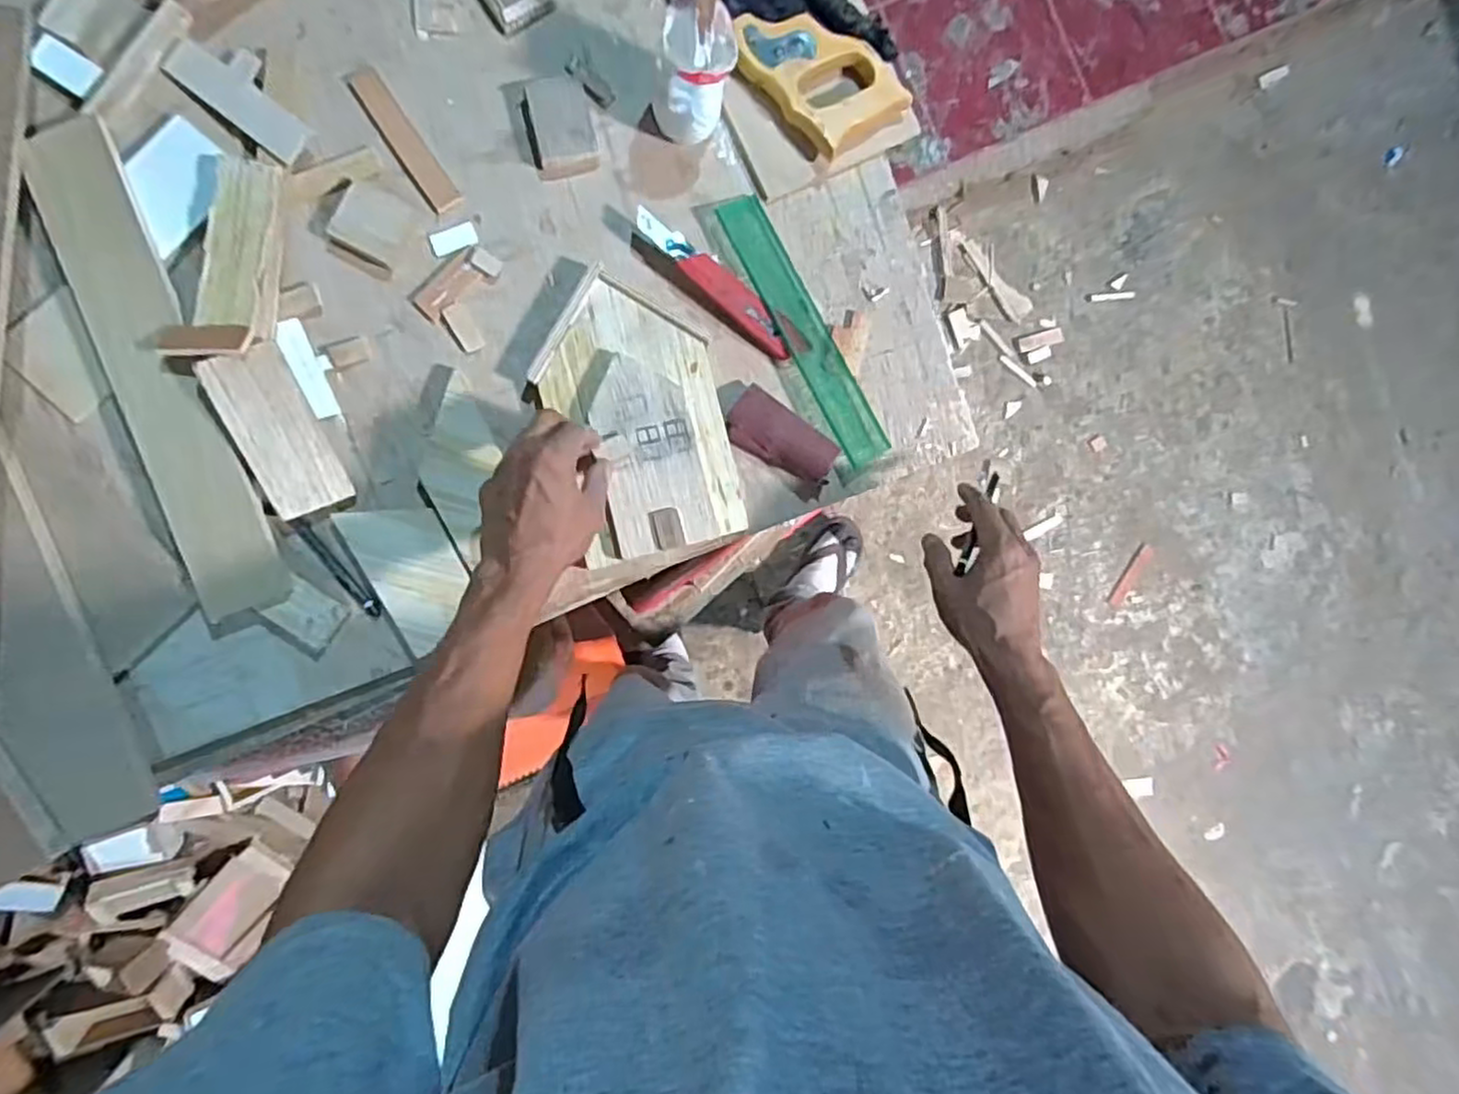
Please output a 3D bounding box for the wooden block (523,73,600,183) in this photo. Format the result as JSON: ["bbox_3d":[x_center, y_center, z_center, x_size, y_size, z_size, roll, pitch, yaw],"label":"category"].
[{"bbox_3d":[-0.142,-0.352,0.596,0.054,0.020,0.075,-14,93,-9],"label":"wooden block"}]

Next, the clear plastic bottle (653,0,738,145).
[{"bbox_3d":[-0.030,-0.368,0.572,0.056,0.100,0.060,11,89,-10],"label":"clear plastic bottle"}]

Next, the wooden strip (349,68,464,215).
[{"bbox_3d":[-0.267,-0.334,0.590,0.027,0.004,0.123,-36,96,-8],"label":"wooden strip"}]

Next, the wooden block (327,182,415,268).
[{"bbox_3d":[-0.284,-0.257,0.567,0.050,0.007,0.052,21,87,-9],"label":"wooden block"}]

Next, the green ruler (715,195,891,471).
[{"bbox_3d":[0.068,-0.191,0.637,0.049,0.009,0.252,-30,94,-21],"label":"green ruler"}]

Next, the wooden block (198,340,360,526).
[{"bbox_3d":[-0.342,-0.085,0.548,0.055,0.020,0.129,-23,109,-9],"label":"wooden block"}]

